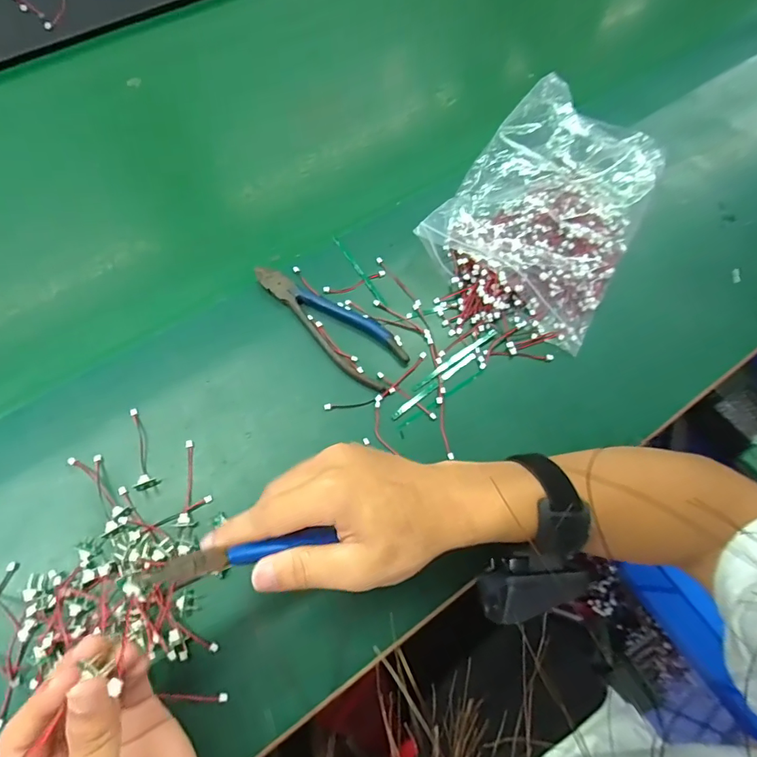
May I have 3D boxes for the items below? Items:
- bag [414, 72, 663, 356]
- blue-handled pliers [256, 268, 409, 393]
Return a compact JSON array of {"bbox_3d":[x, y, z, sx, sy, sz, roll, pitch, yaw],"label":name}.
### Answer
[{"bbox_3d":[0.158,-0.165,0.420,0.158,0.039,0.243,30,71,11],"label":"bag"},{"bbox_3d":[-0.042,-0.049,0.386,0.145,0.011,0.050,39,73,13],"label":"blue-handled pliers"}]

